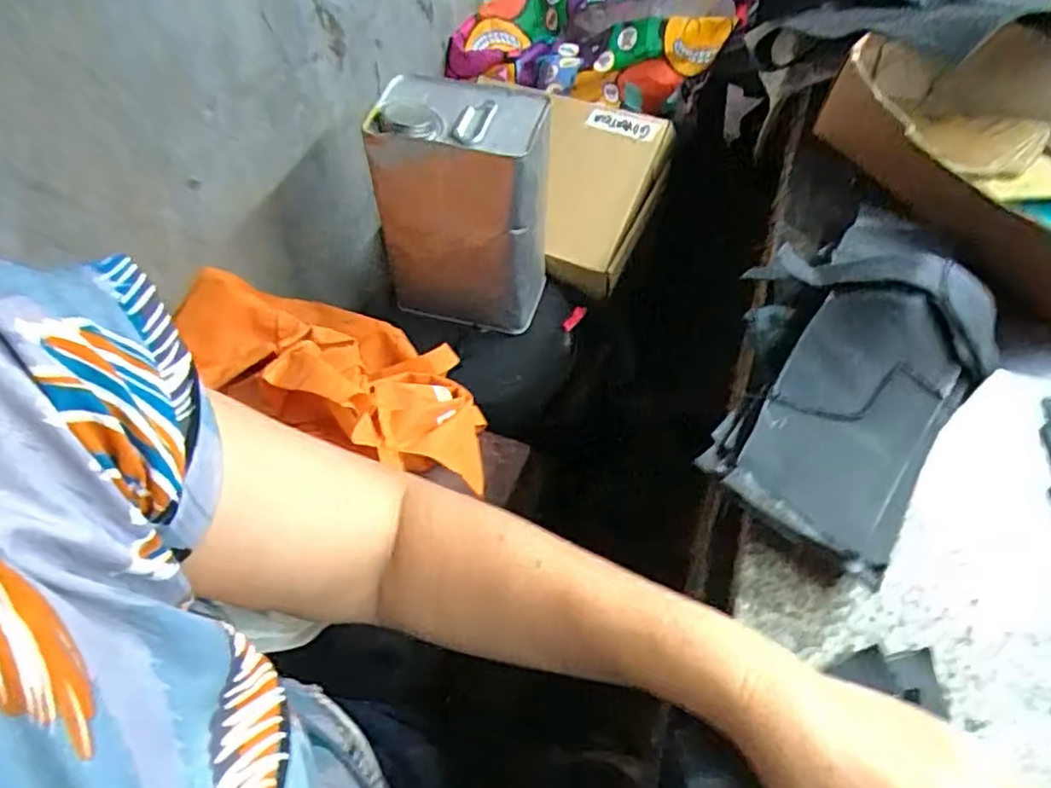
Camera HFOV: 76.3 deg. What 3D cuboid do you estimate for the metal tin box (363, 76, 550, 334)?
[{"bbox_3d":[-0.057,-0.190,0.693,0.163,0.212,0.117,9,56,8],"label":"metal tin box"}]

